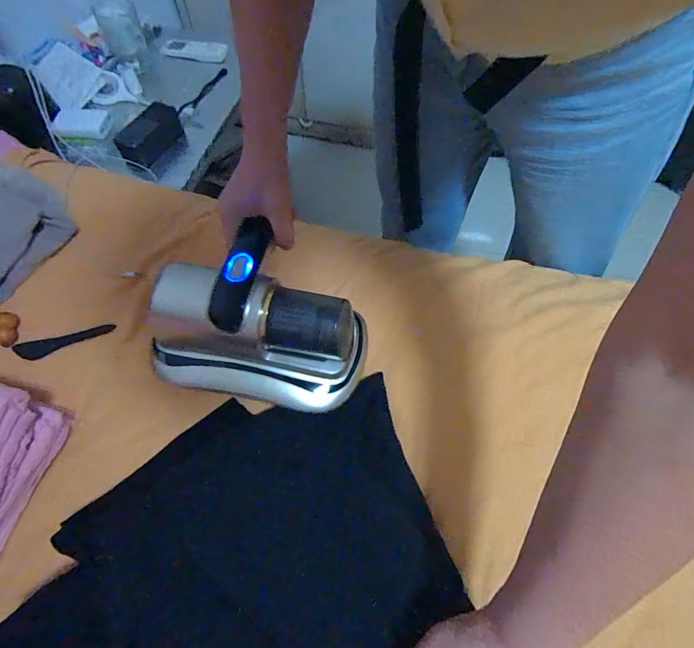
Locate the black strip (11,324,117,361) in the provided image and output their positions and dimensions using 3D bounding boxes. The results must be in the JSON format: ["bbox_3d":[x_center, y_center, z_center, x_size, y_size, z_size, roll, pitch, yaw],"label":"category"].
[{"bbox_3d":[-0.356,0.022,0.486,0.118,0.012,0.024,-13,62,-7],"label":"black strip"}]

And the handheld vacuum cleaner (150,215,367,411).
[{"bbox_3d":[-0.091,-0.008,0.389,0.217,0.110,0.139,10,62,5],"label":"handheld vacuum cleaner"}]

